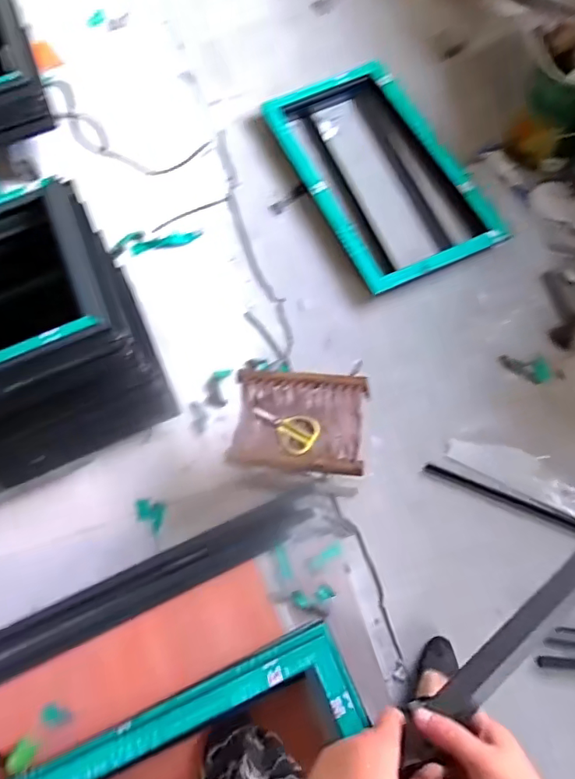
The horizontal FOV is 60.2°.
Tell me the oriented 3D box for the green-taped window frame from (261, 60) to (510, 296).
[{"bbox_3d":[0.300,-0.758,1.695,0.495,0.068,0.897,-23,70,-6],"label":"green-taped window frame"}]

